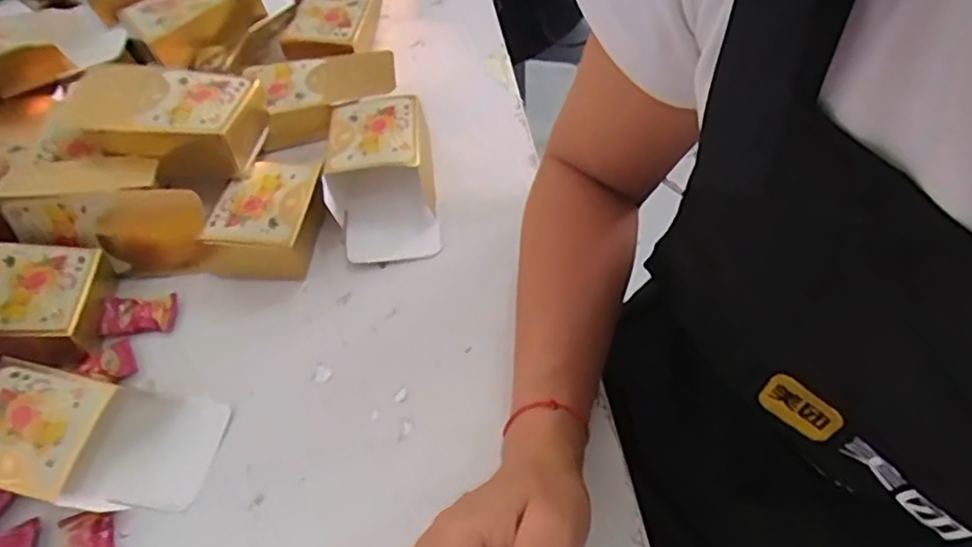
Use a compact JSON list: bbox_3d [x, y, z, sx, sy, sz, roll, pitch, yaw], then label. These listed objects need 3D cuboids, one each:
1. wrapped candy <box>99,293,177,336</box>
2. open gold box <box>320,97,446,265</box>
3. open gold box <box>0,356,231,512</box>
[{"bbox_3d":[-0.251,0.029,0.469,0.054,0.009,0.029,-10,53,1],"label":"wrapped candy"},{"bbox_3d":[-0.079,-0.075,0.495,0.080,0.044,0.134,-10,53,1],"label":"open gold box"},{"bbox_3d":[-0.234,0.096,0.388,0.133,0.047,0.081,3,55,11],"label":"open gold box"}]

